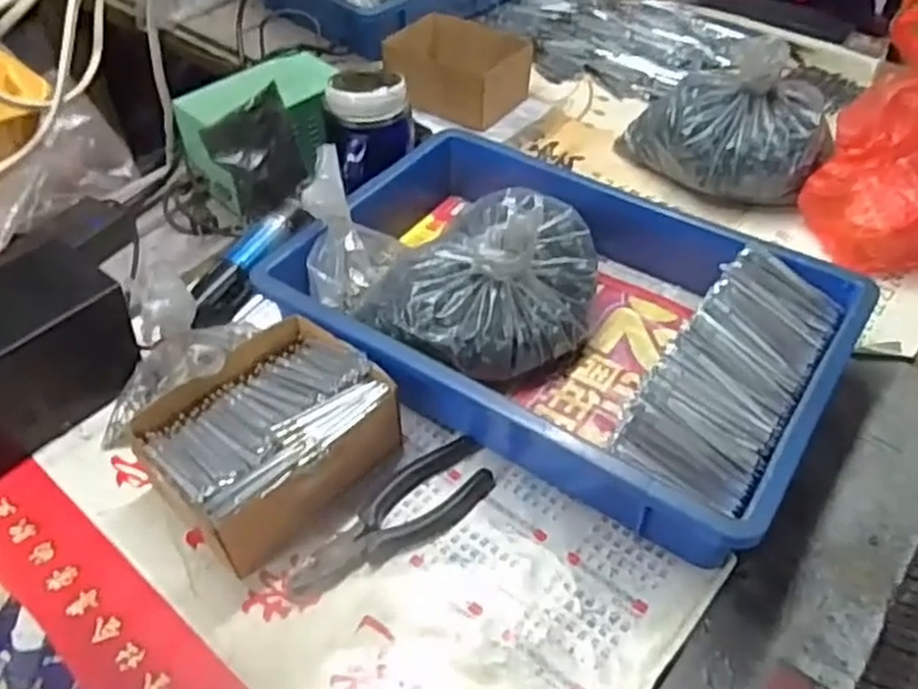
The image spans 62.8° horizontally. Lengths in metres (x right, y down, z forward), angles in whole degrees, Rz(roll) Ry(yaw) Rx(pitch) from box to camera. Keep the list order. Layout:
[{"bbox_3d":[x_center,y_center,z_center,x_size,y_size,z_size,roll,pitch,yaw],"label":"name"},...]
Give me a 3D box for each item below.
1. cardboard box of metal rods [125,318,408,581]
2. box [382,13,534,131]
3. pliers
[{"bbox_3d":[-0.141,0.068,0.561,0.139,0.069,0.167,30,54,25],"label":"cardboard box of metal rods"},{"bbox_3d":[-0.003,-0.343,0.919,0.161,0.079,0.120,22,50,19],"label":"box"},{"bbox_3d":[-0.048,0.121,0.542,0.166,0.012,0.060,-30,54,-25],"label":"pliers"}]

